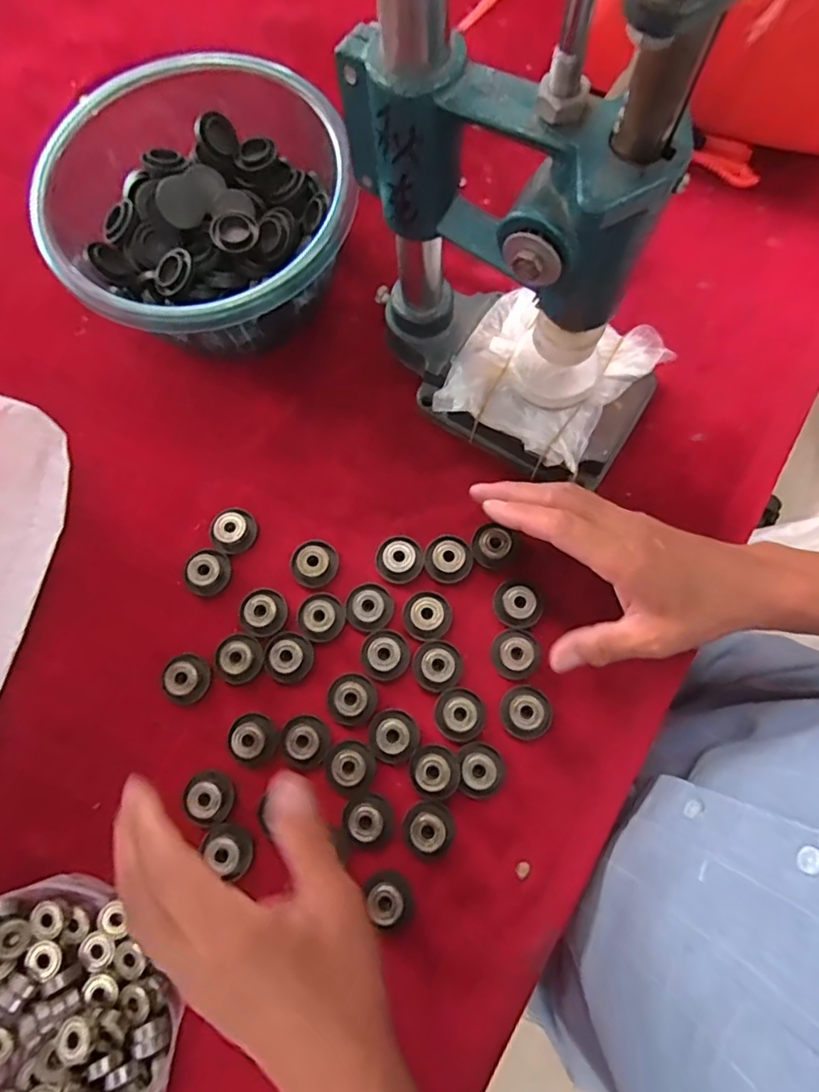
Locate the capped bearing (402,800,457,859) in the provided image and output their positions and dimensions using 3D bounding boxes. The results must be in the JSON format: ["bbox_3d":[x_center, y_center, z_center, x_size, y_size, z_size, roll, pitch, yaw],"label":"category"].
[{"bbox_3d":[0.012,0.177,0.351,0.031,0.012,0.032,0,75,2],"label":"capped bearing"}]

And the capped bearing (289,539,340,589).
[{"bbox_3d":[-0.067,0.012,0.393,0.032,0.010,0.033,0,75,2],"label":"capped bearing"}]

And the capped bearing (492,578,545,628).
[{"bbox_3d":[0.072,0.039,0.381,0.028,0.017,0.033,-34,77,-7],"label":"capped bearing"}]

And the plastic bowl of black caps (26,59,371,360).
[{"bbox_3d":[-0.147,-0.229,0.409,0.186,0.094,0.192,-1,77,4],"label":"plastic bowl of black caps"}]

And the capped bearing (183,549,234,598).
[{"bbox_3d":[-0.141,0.018,0.395,0.027,0.016,0.032,28,78,9],"label":"capped bearing"}]

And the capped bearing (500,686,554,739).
[{"bbox_3d":[0.076,0.107,0.364,0.033,0.015,0.033,27,77,8],"label":"capped bearing"}]

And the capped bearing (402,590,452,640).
[{"bbox_3d":[0.012,0.046,0.380,0.032,0.009,0.033,0,75,2],"label":"capped bearing"}]

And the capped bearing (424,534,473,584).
[{"bbox_3d":[0.027,0.008,0.390,0.032,0.009,0.033,0,75,2],"label":"capped bearing"}]

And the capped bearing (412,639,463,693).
[{"bbox_3d":[0.019,0.079,0.373,0.032,0.013,0.033,0,75,2],"label":"capped bearing"}]

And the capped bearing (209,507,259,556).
[{"bbox_3d":[-0.125,-0.012,0.401,0.029,0.011,0.033,32,78,10],"label":"capped bearing"}]

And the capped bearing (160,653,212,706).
[{"bbox_3d":[-0.150,0.090,0.379,0.027,0.019,0.030,28,78,9],"label":"capped bearing"}]

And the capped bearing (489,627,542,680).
[{"bbox_3d":[0.070,0.071,0.375,0.031,0.013,0.032,0,75,2],"label":"capped bearing"}]

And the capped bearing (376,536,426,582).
[{"bbox_3d":[-0.006,0.008,0.391,0.032,0.011,0.033,25,77,8],"label":"capped bearing"}]

